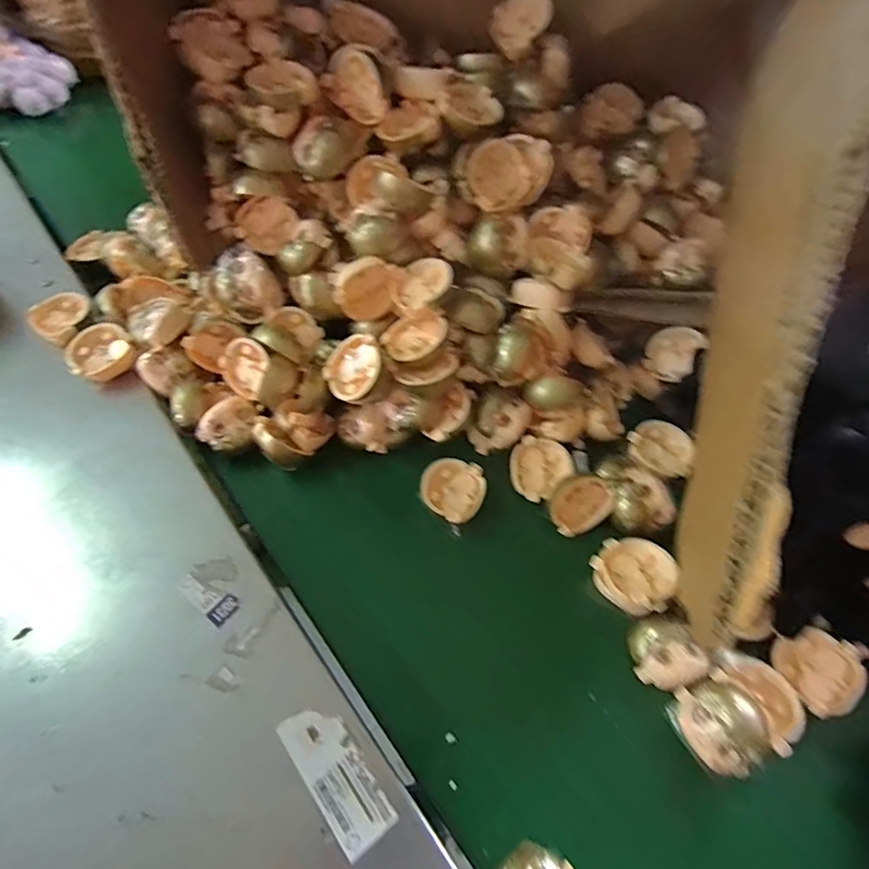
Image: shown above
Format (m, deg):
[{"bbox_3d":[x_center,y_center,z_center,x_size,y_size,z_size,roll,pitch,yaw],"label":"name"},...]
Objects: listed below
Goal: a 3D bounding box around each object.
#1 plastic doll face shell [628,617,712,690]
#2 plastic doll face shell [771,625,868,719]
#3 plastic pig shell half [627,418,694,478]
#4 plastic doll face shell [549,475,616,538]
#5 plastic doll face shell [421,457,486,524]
[{"bbox_3d":[0.159,0.148,0.351,0.044,0.022,0.042,0,56,-3],"label":"plastic doll face shell"},{"bbox_3d":[0.255,0.155,0.341,0.049,0.017,0.047,-13,58,-12],"label":"plastic doll face shell"},{"bbox_3d":[0.193,0.012,0.436,0.044,0.018,0.054,-39,66,-25],"label":"plastic pig shell half"},{"bbox_3d":[0.110,0.051,0.401,0.046,0.049,0.023,-1,24,-10],"label":"plastic doll face shell"},{"bbox_3d":[0.015,0.044,0.404,0.047,0.017,0.050,1,56,-2],"label":"plastic doll face shell"}]

